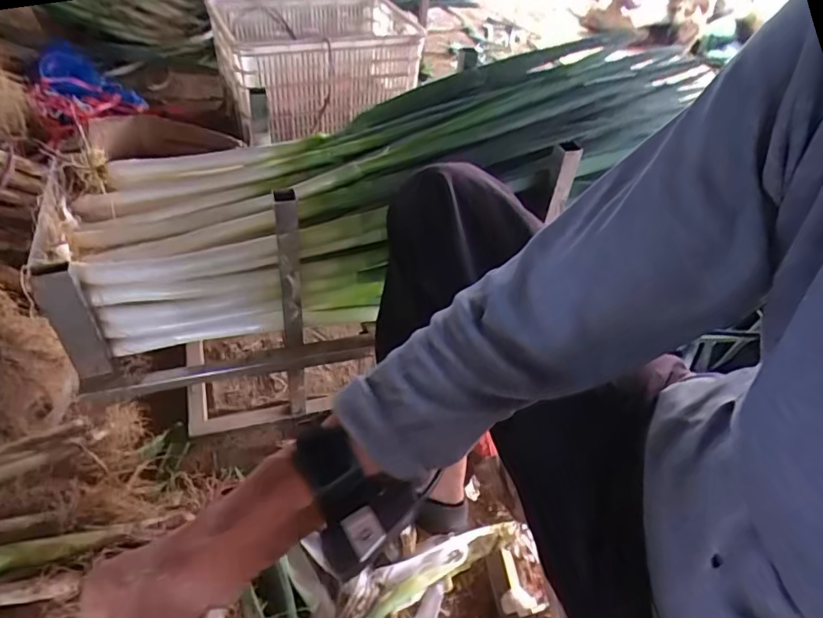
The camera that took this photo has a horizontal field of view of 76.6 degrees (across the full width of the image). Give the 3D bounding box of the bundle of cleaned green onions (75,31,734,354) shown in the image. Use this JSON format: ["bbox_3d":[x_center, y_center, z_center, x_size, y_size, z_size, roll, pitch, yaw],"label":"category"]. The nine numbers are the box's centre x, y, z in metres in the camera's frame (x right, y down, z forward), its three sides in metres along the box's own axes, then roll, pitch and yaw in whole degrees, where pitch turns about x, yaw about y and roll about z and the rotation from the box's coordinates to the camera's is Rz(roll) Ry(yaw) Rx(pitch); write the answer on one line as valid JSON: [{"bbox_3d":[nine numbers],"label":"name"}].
[{"bbox_3d":[-0.016,-0.181,0.754,0.850,0.207,0.296,-23,51,-7],"label":"bundle of cleaned green onions"}]

